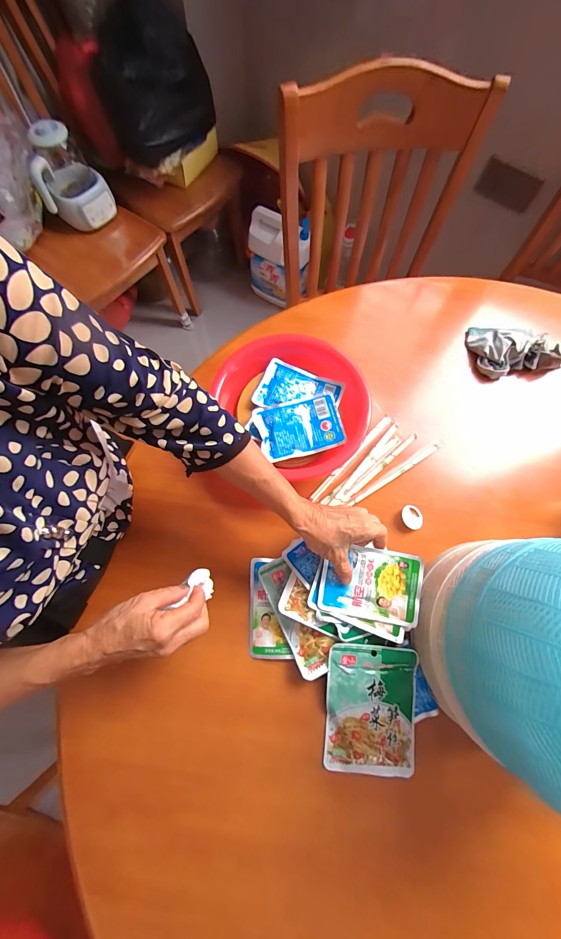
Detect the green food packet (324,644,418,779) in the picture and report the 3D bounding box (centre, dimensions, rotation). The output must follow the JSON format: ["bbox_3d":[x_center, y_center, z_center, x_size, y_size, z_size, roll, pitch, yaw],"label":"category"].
[{"bbox_3d":[0.114,0.301,0.397,0.110,0.012,0.148,5,84,-1],"label":"green food packet"}]

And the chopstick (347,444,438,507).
[{"bbox_3d":[0.180,0.008,0.496,0.175,0.010,0.010,-31,76,-11],"label":"chopstick"}]

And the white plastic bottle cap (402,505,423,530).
[{"bbox_3d":[0.199,0.072,0.475,0.029,0.004,0.035,-13,73,-6],"label":"white plastic bottle cap"}]

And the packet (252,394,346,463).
[{"bbox_3d":[0.028,-0.063,0.474,0.123,0.013,0.085,-12,74,-5],"label":"packet"}]

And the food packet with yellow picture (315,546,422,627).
[{"bbox_3d":[0.117,0.147,0.409,0.126,0.011,0.087,10,72,1],"label":"food packet with yellow picture"}]

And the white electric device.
[{"bbox_3d":[-0.656,-0.901,0.984,0.195,0.227,0.167,-27,76,-9],"label":"white electric device"}]

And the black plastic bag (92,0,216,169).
[{"bbox_3d":[-0.373,-1.166,0.958,0.183,0.250,0.296,27,75,7],"label":"black plastic bag"}]

